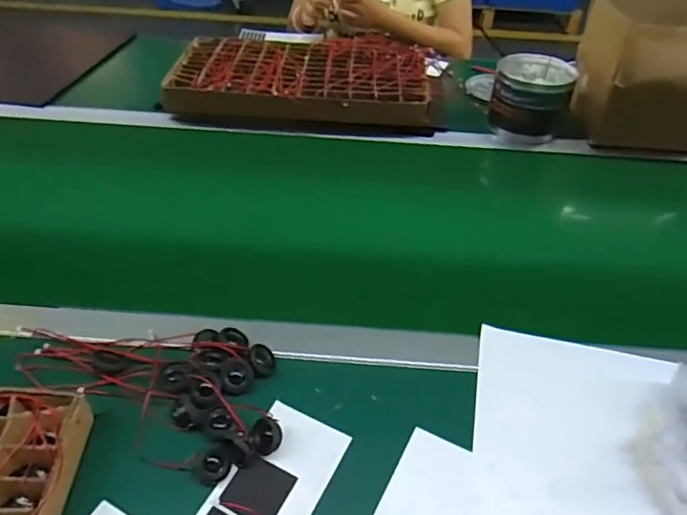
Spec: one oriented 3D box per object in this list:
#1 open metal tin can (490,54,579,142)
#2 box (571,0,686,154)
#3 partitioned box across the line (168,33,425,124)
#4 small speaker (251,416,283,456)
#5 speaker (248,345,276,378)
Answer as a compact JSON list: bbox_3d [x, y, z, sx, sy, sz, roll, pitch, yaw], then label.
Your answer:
[{"bbox_3d":[0.313,-0.272,0.912,0.125,0.101,0.117,11,43,9],"label":"open metal tin can"},{"bbox_3d":[0.497,-0.300,0.864,0.204,0.186,0.204,5,43,2],"label":"box"},{"bbox_3d":[-0.071,-0.333,0.986,0.451,0.058,0.301,5,43,2],"label":"partitioned box across the line"},{"bbox_3d":[-0.067,0.159,0.475,0.025,0.020,0.029,-12,45,-16],"label":"small speaker"},{"bbox_3d":[-0.081,0.103,0.533,0.030,0.009,0.033,18,51,-45],"label":"speaker"}]

